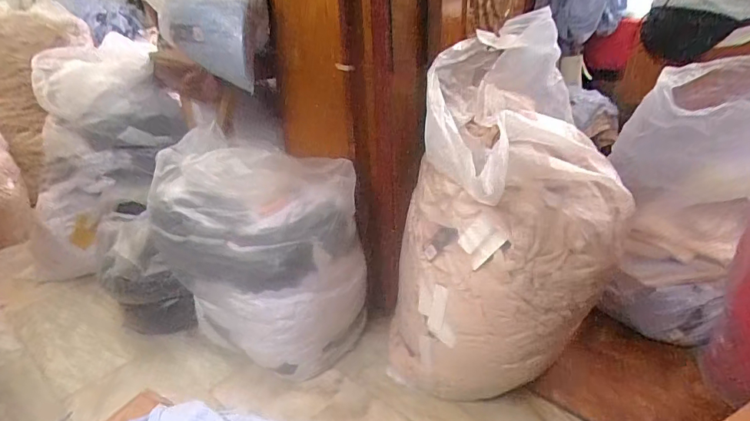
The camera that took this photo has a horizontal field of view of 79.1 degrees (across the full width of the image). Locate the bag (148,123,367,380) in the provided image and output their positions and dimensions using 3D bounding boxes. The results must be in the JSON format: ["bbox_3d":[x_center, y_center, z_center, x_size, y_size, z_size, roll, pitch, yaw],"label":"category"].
[{"bbox_3d":[-0.341,0.125,1.350,0.529,0.609,0.346,13,31,27],"label":"bag"}]

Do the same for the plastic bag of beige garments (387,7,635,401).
[{"bbox_3d":[0.328,0.053,1.169,0.531,0.861,0.442,-10,28,-15],"label":"plastic bag of beige garments"}]

